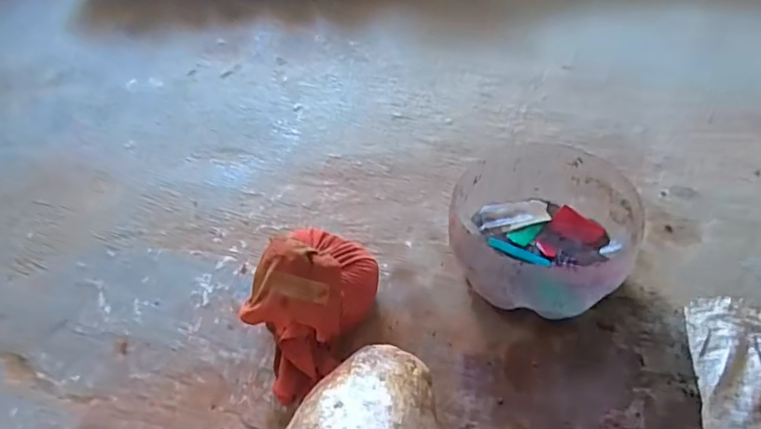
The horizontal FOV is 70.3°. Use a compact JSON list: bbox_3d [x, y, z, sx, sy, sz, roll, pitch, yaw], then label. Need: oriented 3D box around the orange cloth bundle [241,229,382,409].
[{"bbox_3d":[-0.102,0.106,0.696,0.154,0.137,0.216,15,50,19],"label":"orange cloth bundle"}]

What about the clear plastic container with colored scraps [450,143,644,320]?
[{"bbox_3d":[0.227,0.014,0.764,0.234,0.124,0.274,5,47,11],"label":"clear plastic container with colored scraps"}]

